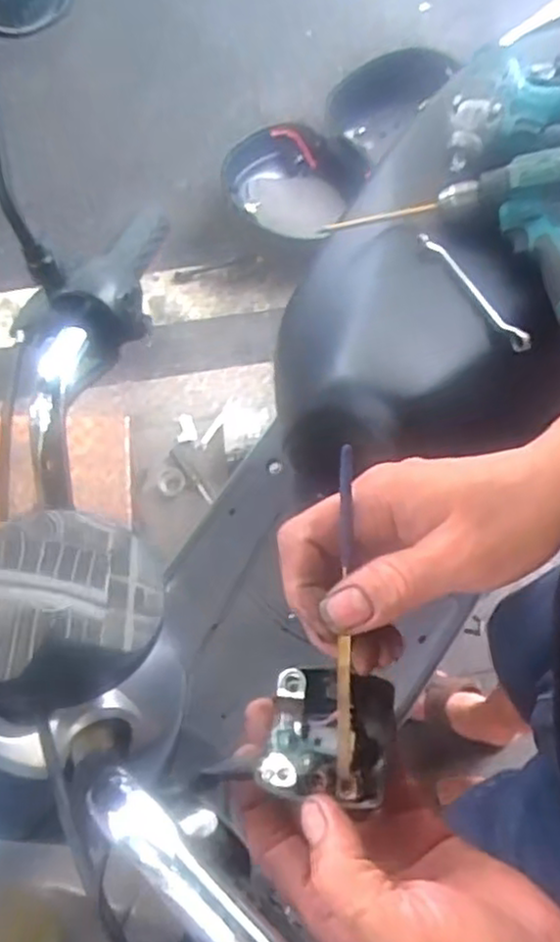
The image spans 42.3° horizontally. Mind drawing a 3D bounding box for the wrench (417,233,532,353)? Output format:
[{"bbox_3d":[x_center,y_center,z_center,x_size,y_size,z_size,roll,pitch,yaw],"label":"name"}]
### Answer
[{"bbox_3d":[0.193,-0.182,0.731,0.017,0.022,0.159,-34,69,-14],"label":"wrench"}]

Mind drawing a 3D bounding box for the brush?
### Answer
[{"bbox_3d":[0.028,0.065,0.300,0.007,0.007,0.150,-1,97,0],"label":"brush"}]

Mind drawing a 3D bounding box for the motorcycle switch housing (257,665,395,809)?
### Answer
[{"bbox_3d":[0.023,0.114,0.317,0.054,0.039,0.055,11,66,5],"label":"motorcycle switch housing"}]

